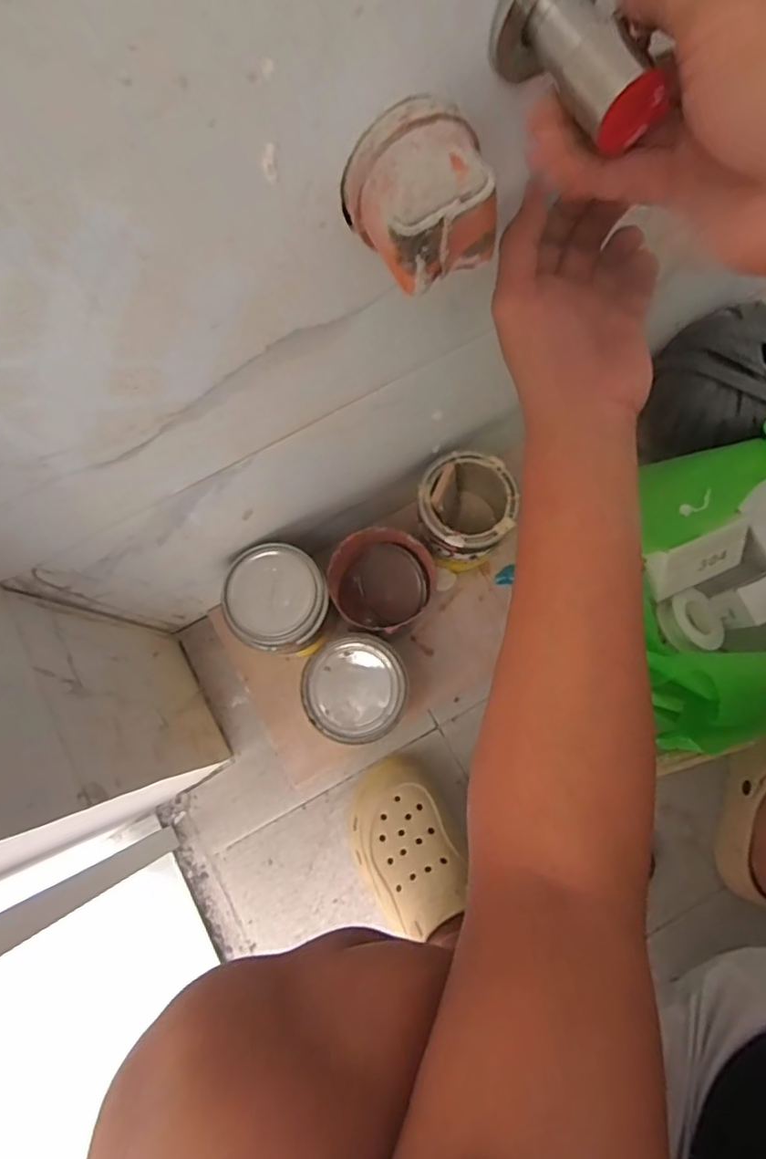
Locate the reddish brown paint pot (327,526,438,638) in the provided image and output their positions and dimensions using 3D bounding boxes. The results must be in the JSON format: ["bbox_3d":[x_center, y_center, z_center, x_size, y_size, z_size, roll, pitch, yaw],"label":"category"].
[{"bbox_3d":[0.000,0.005,0.631,0.100,0.116,0.104,0,79,2],"label":"reddish brown paint pot"}]

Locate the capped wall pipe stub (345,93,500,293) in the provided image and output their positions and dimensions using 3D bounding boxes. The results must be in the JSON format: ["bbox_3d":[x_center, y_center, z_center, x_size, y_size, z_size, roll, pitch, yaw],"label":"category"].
[{"bbox_3d":[0.018,-0.169,0.251,0.063,0.045,0.056,-19,79,-2],"label":"capped wall pipe stub"}]

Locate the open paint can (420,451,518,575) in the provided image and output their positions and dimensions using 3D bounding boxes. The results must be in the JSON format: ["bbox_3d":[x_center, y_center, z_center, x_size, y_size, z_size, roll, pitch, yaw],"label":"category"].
[{"bbox_3d":[0.085,-0.075,0.641,0.092,0.116,0.093,0,79,2],"label":"open paint can"}]

